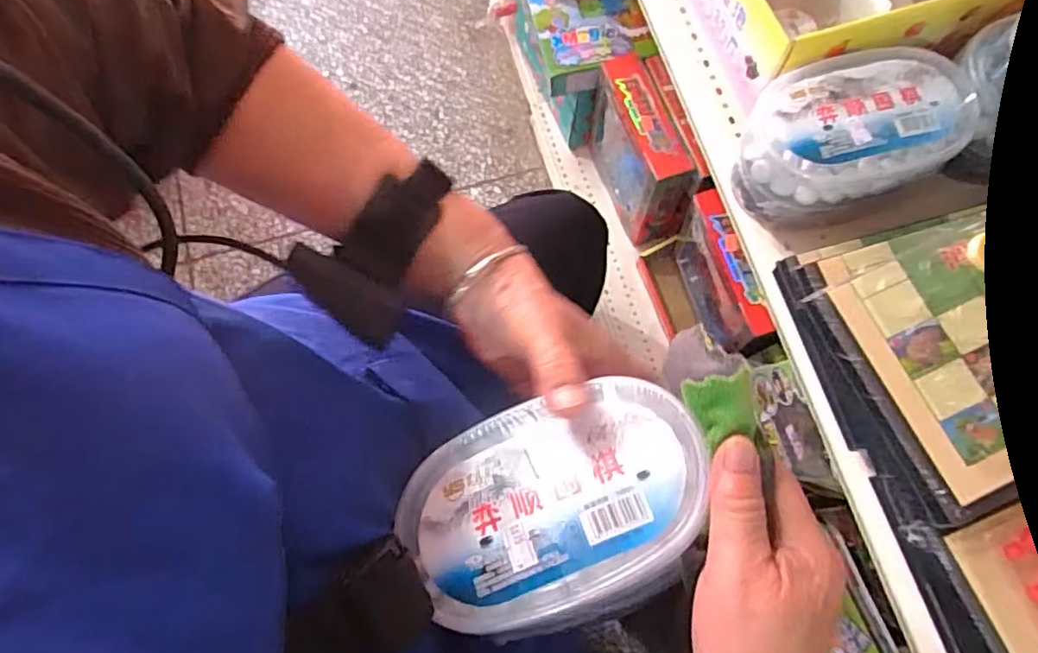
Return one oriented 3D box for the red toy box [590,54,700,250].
[{"bbox_3d":[0.166,-0.243,0.887,0.067,0.188,0.214,-23,74,-6],"label":"red toy box"}]

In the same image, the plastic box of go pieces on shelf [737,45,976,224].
[{"bbox_3d":[0.246,-0.140,0.462,0.164,0.075,0.101,-19,73,-4],"label":"plastic box of go pieces on shelf"}]

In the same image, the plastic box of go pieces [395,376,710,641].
[{"bbox_3d":[0.021,0.089,0.303,0.141,0.048,0.099,-31,57,3],"label":"plastic box of go pieces"}]

